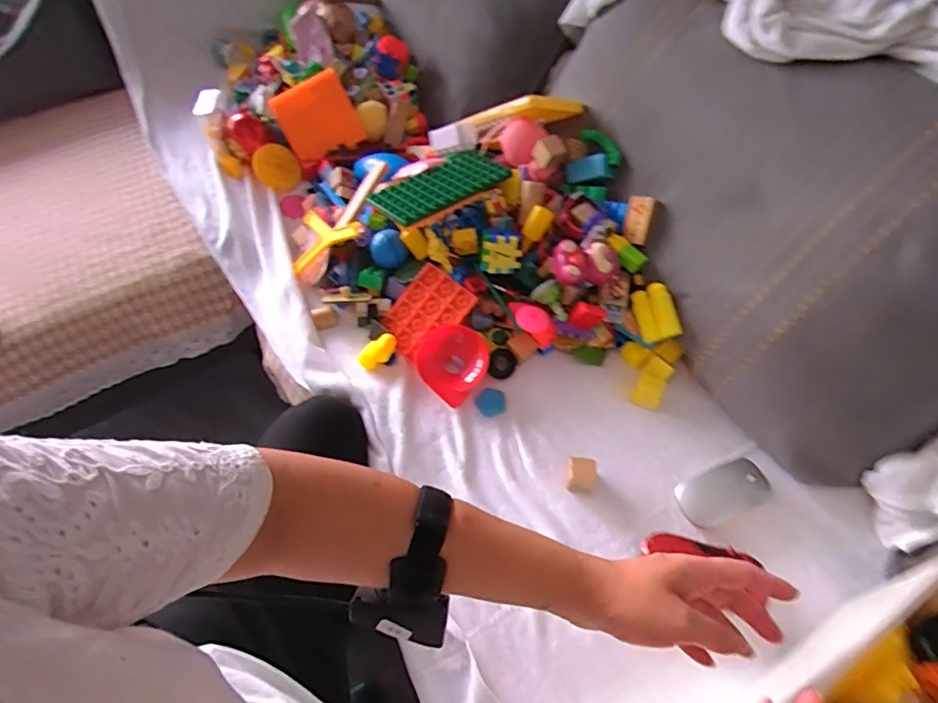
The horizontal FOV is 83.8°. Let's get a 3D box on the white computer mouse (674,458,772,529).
[{"bbox_3d":[0.296,0.163,0.602,0.104,0.018,0.055,-19,57,-9],"label":"white computer mouse"}]

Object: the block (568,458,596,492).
[{"bbox_3d":[0.132,0.144,0.611,0.033,0.031,0.031,4,57,6],"label":"block"}]

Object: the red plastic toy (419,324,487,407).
[{"bbox_3d":[-0.023,0.011,0.687,0.091,0.042,0.098,-37,62,-19],"label":"red plastic toy"}]

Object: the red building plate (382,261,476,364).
[{"bbox_3d":[-0.061,-0.052,0.723,0.091,0.009,0.122,40,91,17],"label":"red building plate"}]

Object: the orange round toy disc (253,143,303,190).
[{"bbox_3d":[-0.337,-0.322,0.922,0.081,0.076,0.019,11,38,-12],"label":"orange round toy disc"}]

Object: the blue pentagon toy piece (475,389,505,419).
[{"bbox_3d":[0.029,0.067,0.682,0.038,0.009,0.035,-21,58,-10],"label":"blue pentagon toy piece"}]

